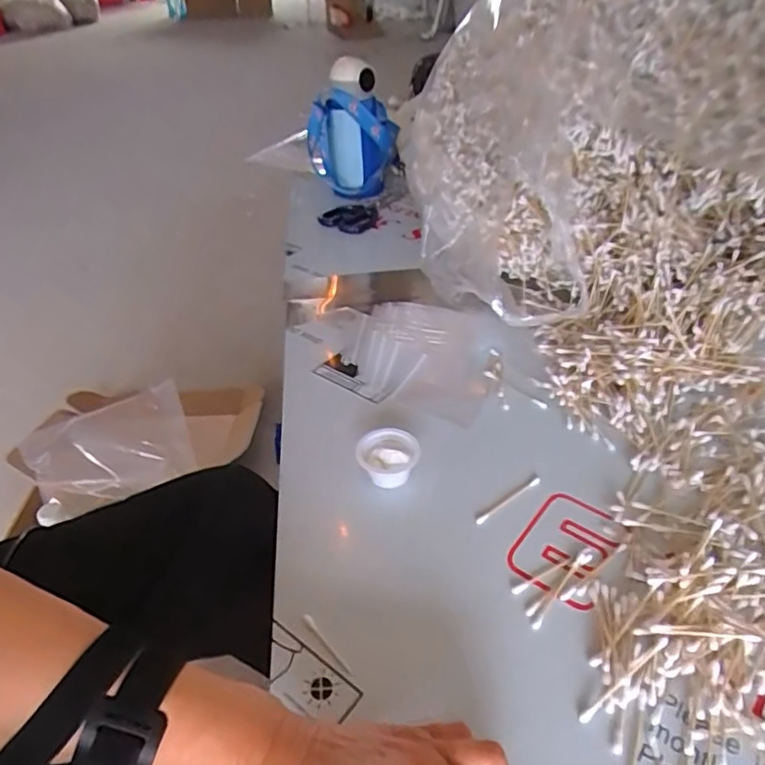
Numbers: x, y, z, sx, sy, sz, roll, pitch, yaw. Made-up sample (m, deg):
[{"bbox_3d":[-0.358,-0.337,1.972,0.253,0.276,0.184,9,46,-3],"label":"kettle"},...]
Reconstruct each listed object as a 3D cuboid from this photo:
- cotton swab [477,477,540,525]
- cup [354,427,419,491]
[{"bbox_3d":[0.106,0.098,0.491,0.074,0.004,0.007,-28,46,-26],"label":"cotton swab"},{"bbox_3d":[0.006,0.067,0.516,0.054,0.031,0.046,11,42,17],"label":"cup"}]

